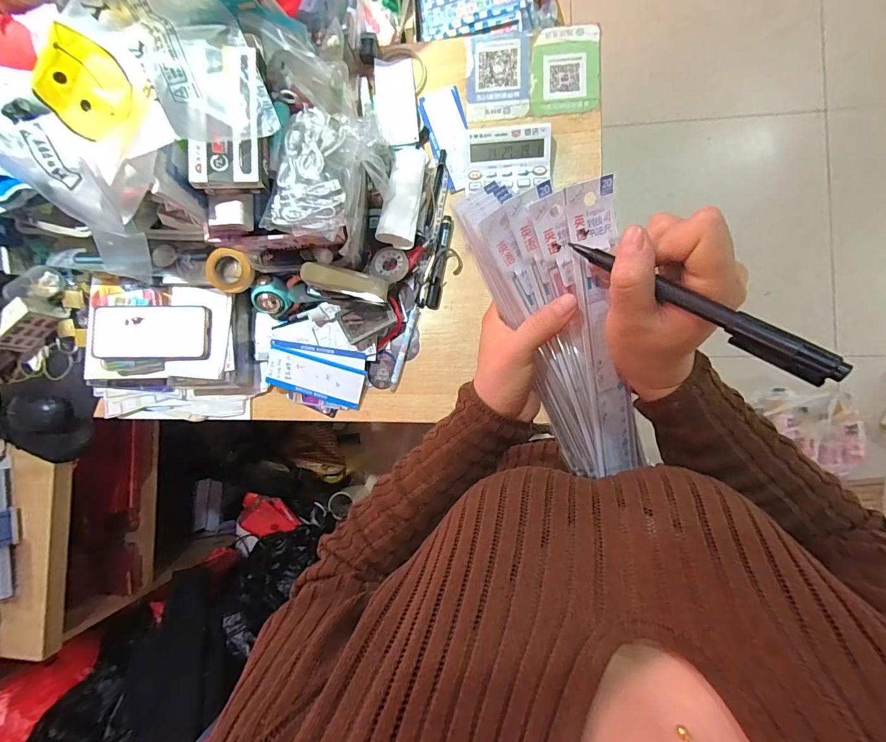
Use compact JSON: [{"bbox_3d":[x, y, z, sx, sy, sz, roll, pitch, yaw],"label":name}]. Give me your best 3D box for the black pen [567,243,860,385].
[{"bbox_3d":[0.123,-0.037,0.206,0.014,0.008,0.141,-47,53,3],"label":"black pen"}]

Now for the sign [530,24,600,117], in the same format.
[{"bbox_3d":[0.183,-0.450,0.595,0.099,0.006,0.132,-1,87,7],"label":"sign"}]

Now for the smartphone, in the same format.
[{"bbox_3d":[-0.414,-0.055,0.564,0.165,0.013,0.076,1,85,-2],"label":"smartphone"}]

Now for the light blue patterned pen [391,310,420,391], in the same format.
[{"bbox_3d":[-0.060,-0.032,0.600,0.015,0.008,0.126,18,90,7],"label":"light blue patterned pen"}]

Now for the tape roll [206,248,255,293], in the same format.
[{"bbox_3d":[-0.302,-0.141,0.562,0.059,0.031,0.056,0,88,7],"label":"tape roll"}]

